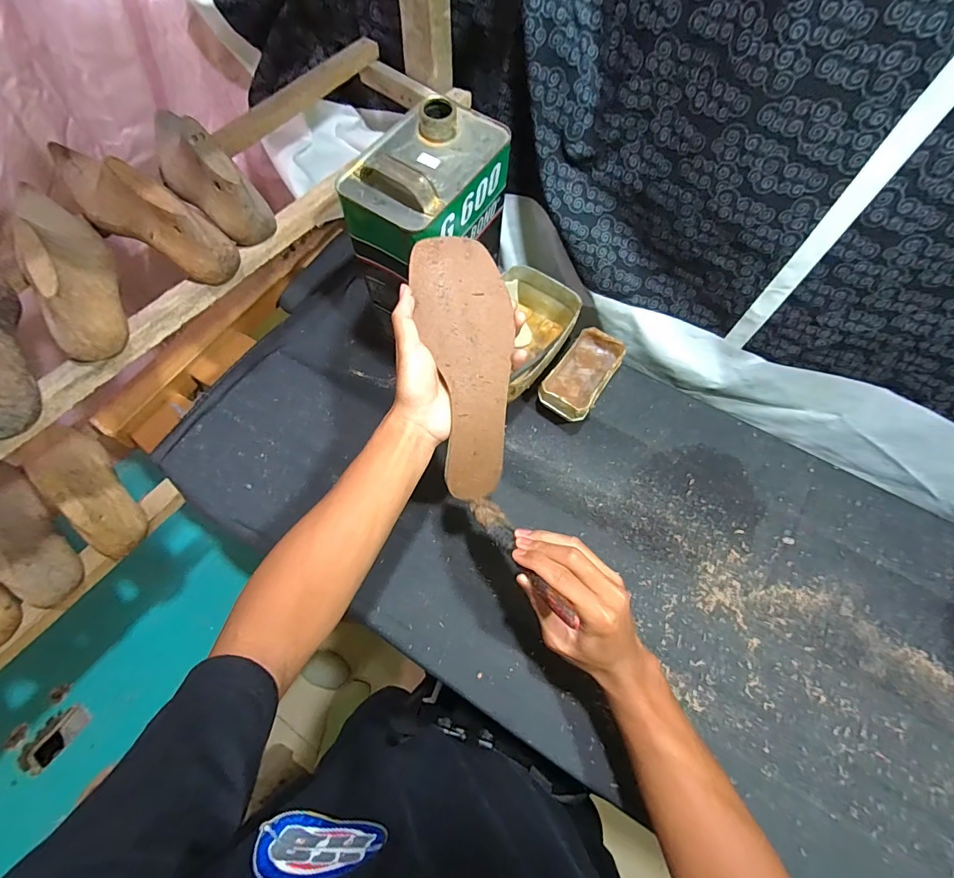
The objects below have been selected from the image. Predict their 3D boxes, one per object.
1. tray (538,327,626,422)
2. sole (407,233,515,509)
[{"bbox_3d":[0.140,-0.086,0.586,0.071,0.034,0.130,32,66,13],"label":"tray"},{"bbox_3d":[-0.007,-0.059,0.397,0.078,0.031,0.235,-7,99,-4],"label":"sole"}]

